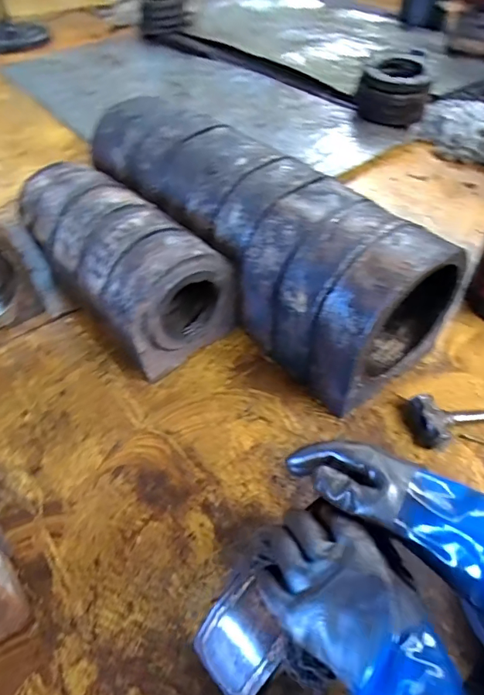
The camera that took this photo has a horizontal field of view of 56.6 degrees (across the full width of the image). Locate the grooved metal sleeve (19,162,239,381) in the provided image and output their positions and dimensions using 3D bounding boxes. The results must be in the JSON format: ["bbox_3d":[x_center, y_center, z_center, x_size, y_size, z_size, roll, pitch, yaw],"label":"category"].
[{"bbox_3d":[-0.270,-0.204,1.006,0.248,0.255,0.540,-32,55,-24],"label":"grooved metal sleeve"}]

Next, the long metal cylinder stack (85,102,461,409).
[{"bbox_3d":[0.017,-0.263,1.014,0.285,0.317,0.866,-33,55,-25],"label":"long metal cylinder stack"}]

